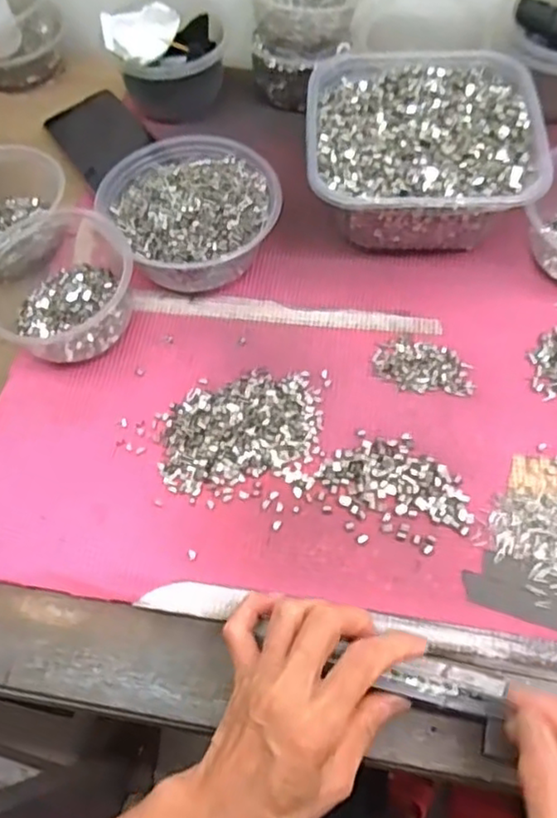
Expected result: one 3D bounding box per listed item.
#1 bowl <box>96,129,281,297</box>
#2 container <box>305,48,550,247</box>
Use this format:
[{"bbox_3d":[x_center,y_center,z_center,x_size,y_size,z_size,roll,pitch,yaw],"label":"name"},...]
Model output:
[{"bbox_3d":[-0.066,-0.154,0.519,0.122,0.057,0.131,-1,63,2],"label":"bowl"},{"bbox_3d":[0.112,-0.209,0.533,0.171,0.073,0.175,1,63,3],"label":"container"}]

